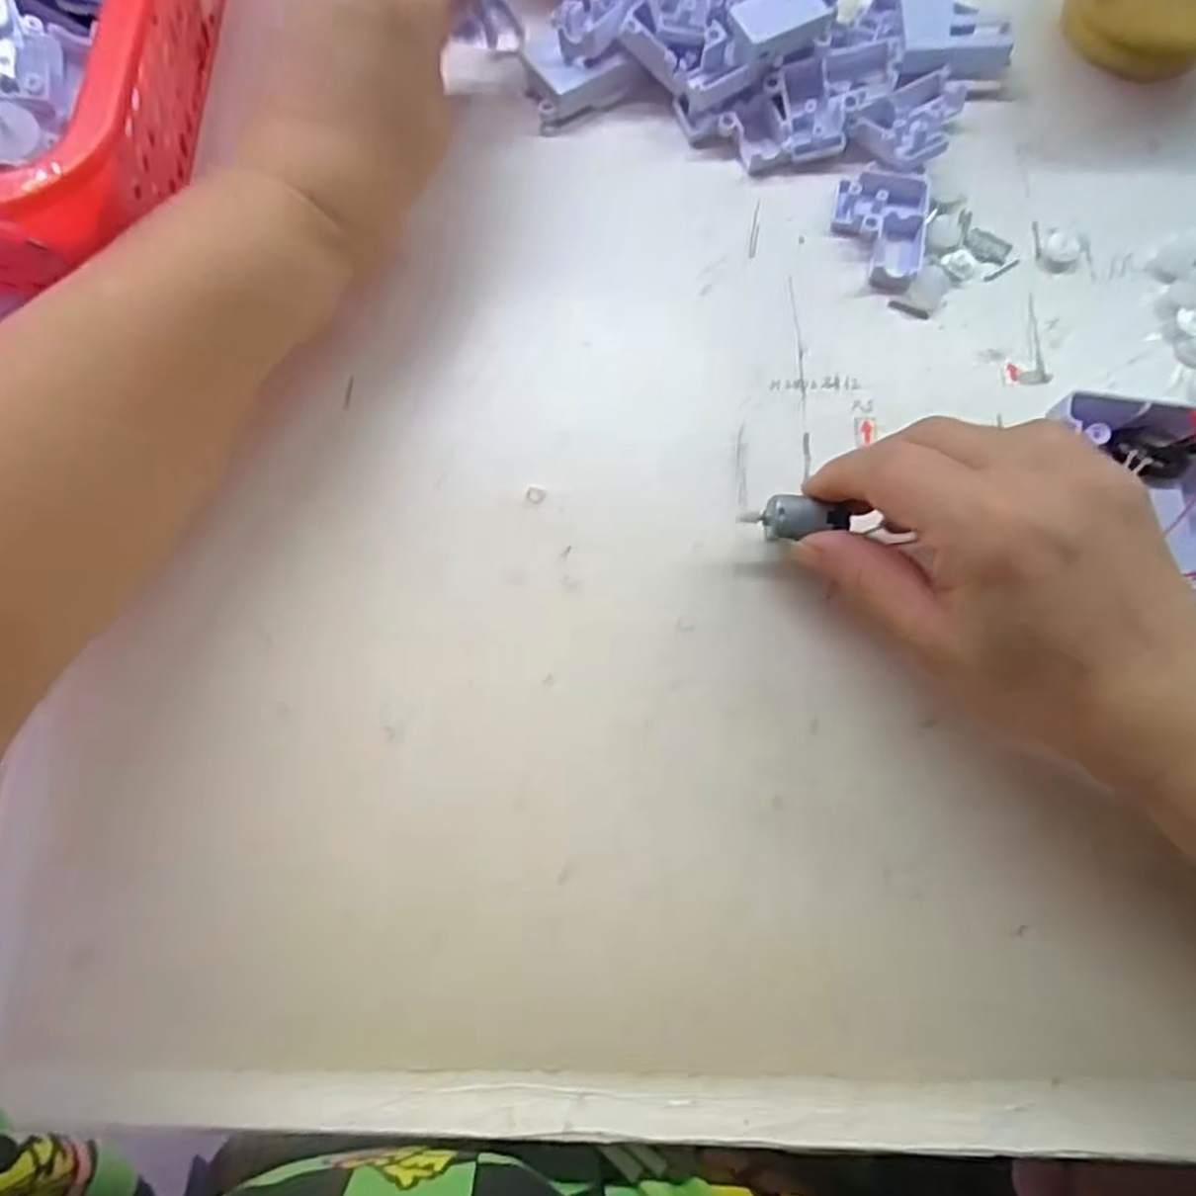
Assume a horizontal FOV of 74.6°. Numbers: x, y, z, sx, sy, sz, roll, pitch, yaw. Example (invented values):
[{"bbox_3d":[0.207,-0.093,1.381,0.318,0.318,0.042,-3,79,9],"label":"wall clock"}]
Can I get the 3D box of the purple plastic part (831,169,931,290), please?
[{"bbox_3d":[0.114,-0.151,0.319,0.036,0.010,0.050,10,76,3],"label":"purple plastic part"}]

